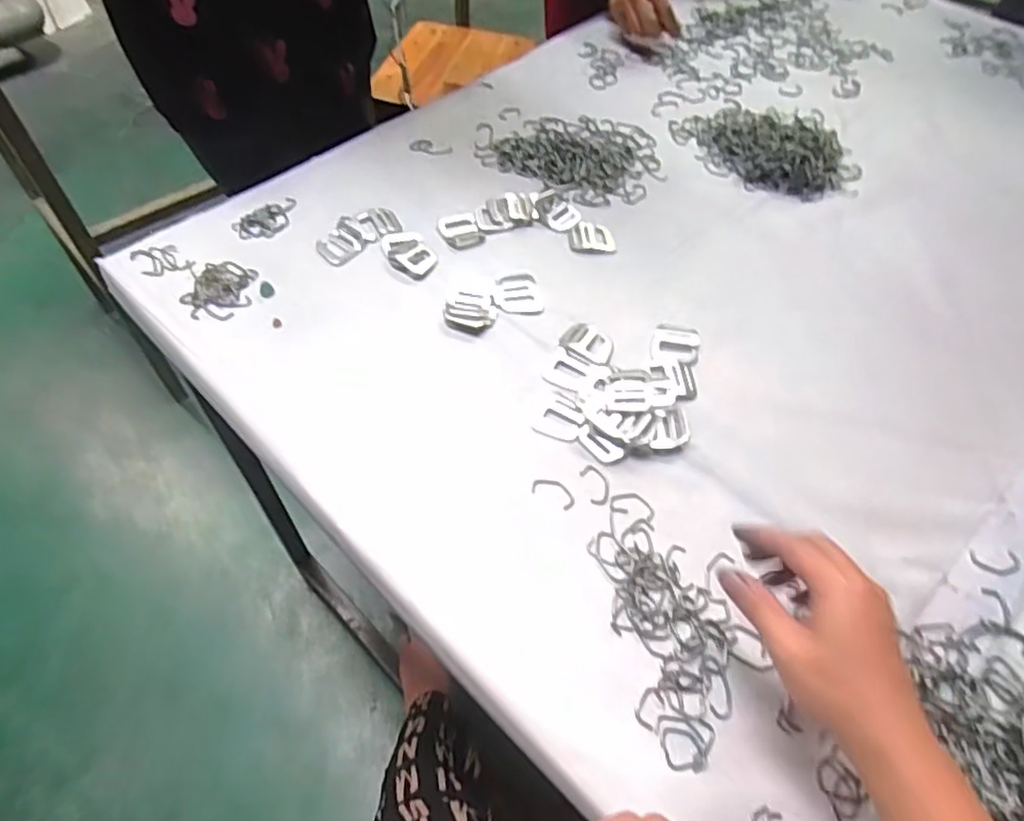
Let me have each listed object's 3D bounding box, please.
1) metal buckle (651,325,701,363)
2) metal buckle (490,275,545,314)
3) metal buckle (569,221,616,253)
[{"bbox_3d":[0.147,-0.061,0.585,0.041,0.004,0.042,8,53,4],"label":"metal buckle"},{"bbox_3d":[0.004,-0.112,0.618,0.045,0.004,0.050,-3,53,-4],"label":"metal buckle"},{"bbox_3d":[0.081,-0.180,0.670,0.044,0.004,0.045,-3,53,-4],"label":"metal buckle"}]

